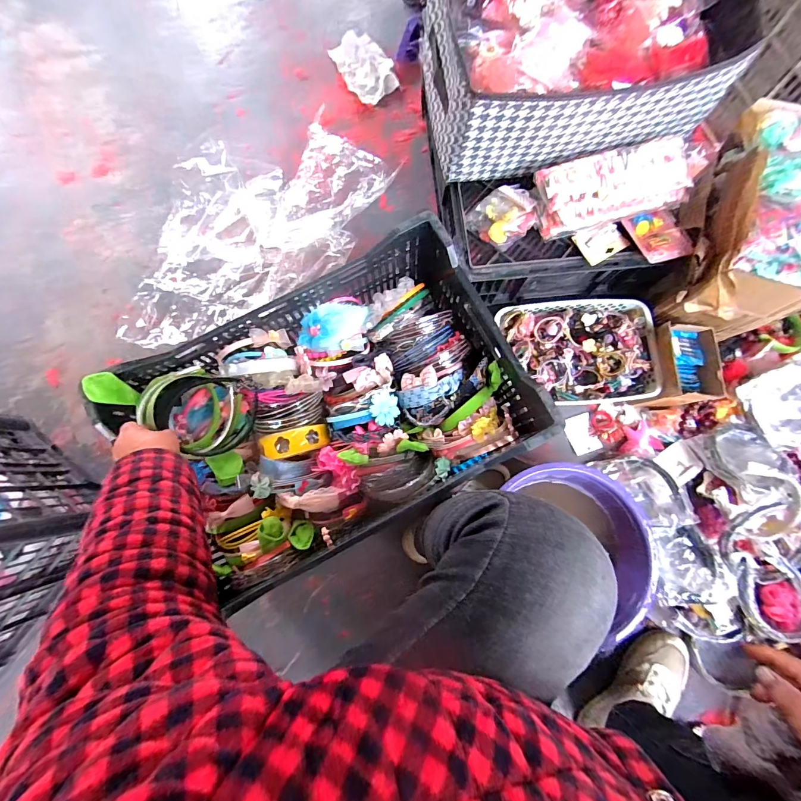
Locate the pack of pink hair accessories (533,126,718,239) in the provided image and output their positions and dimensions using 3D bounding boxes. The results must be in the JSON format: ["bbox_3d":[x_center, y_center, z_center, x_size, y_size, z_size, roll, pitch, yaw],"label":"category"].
[{"bbox_3d":[0.342,-0.339,0.600,0.252,0.065,0.101,-13,79,-3],"label":"pack of pink hair accessories"}]

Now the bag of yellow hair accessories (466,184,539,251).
[{"bbox_3d":[0.177,-0.308,0.631,0.096,0.052,0.092,-36,81,-5],"label":"bag of yellow hair accessories"}]

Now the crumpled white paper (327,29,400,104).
[{"bbox_3d":[-0.089,-0.831,0.940,0.119,0.037,0.198,-33,81,-7],"label":"crumpled white paper"}]

